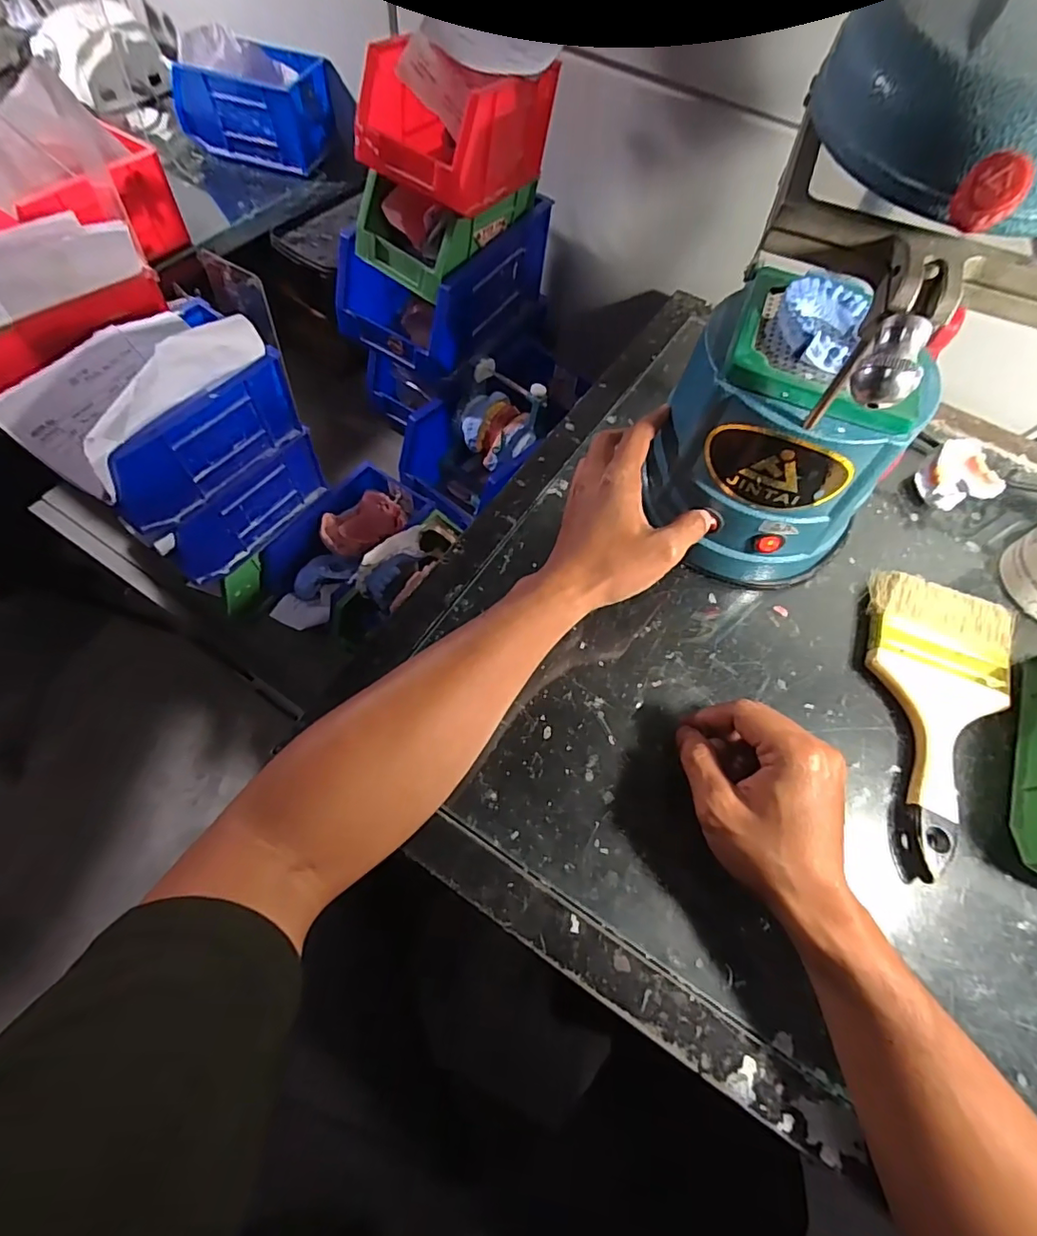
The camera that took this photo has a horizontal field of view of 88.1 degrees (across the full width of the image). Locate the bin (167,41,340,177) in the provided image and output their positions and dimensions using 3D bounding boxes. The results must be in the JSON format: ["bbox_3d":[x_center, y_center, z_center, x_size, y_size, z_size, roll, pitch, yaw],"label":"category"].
[{"bbox_3d":[-0.326,-0.639,0.667,0.175,0.083,0.103,15,64,4],"label":"bin"}]

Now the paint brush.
[{"bbox_3d":[0.296,0.067,0.380,0.095,0.022,0.214,20,64,6],"label":"paint brush"}]

